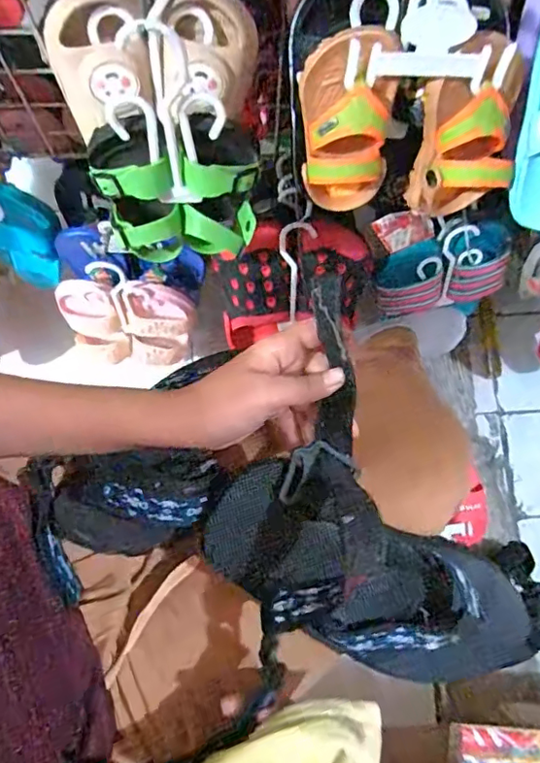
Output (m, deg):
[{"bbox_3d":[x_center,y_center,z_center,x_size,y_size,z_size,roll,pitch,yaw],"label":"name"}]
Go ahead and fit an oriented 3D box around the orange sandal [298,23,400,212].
[{"bbox_3d":[0.059,-0.191,0.421,0.065,0.136,0.049,-4,51,-1],"label":"orange sandal"}]

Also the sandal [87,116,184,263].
[{"bbox_3d":[-0.117,-0.169,0.492,0.062,0.156,0.052,-15,55,-2],"label":"sandal"}]

